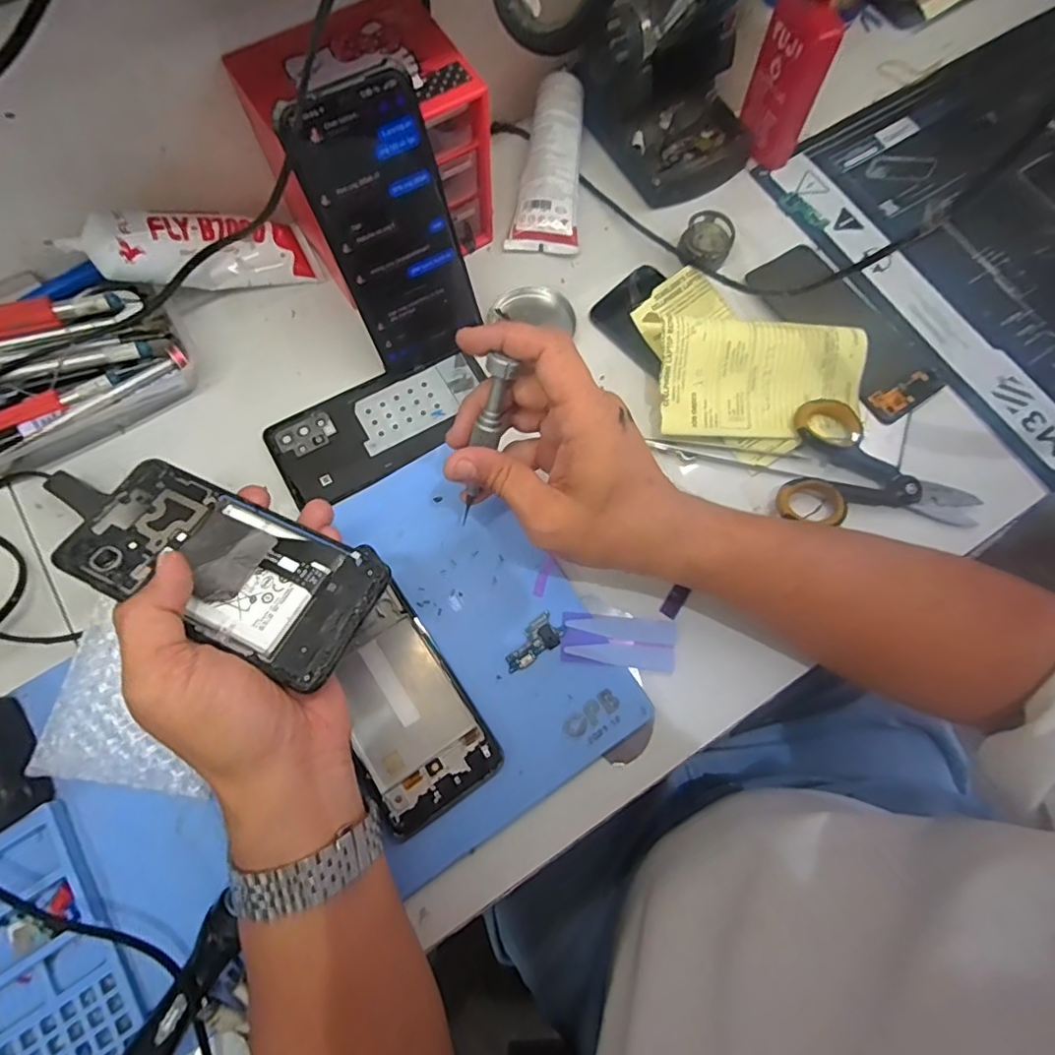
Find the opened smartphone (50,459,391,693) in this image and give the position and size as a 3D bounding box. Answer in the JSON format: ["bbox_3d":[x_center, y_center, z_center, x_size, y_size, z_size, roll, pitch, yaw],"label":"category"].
[{"bbox_3d":[-0.155,0.019,0.290,0.157,0.014,0.070,24,72,10],"label":"opened smartphone"}]

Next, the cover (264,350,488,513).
[{"bbox_3d":[-0.101,-0.074,0.400,0.154,0.005,0.072,-28,75,-11],"label":"cover"}]

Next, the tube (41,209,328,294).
[{"bbox_3d":[-0.220,-0.184,0.386,0.146,0.042,0.033,-21,71,-42],"label":"tube"}]

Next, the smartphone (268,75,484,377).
[{"bbox_3d":[-0.081,-0.176,0.350,0.076,0.157,0.005,-29,50,-11],"label":"smartphone"}]

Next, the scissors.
[{"bbox_3d":[0.244,-0.030,0.387,0.133,0.022,0.084,18,72,3],"label":"scissors"}]

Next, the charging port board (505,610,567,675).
[{"bbox_3d":[0.004,0.071,0.349,0.042,0.004,0.020,-39,77,-13],"label":"charging port board"}]

